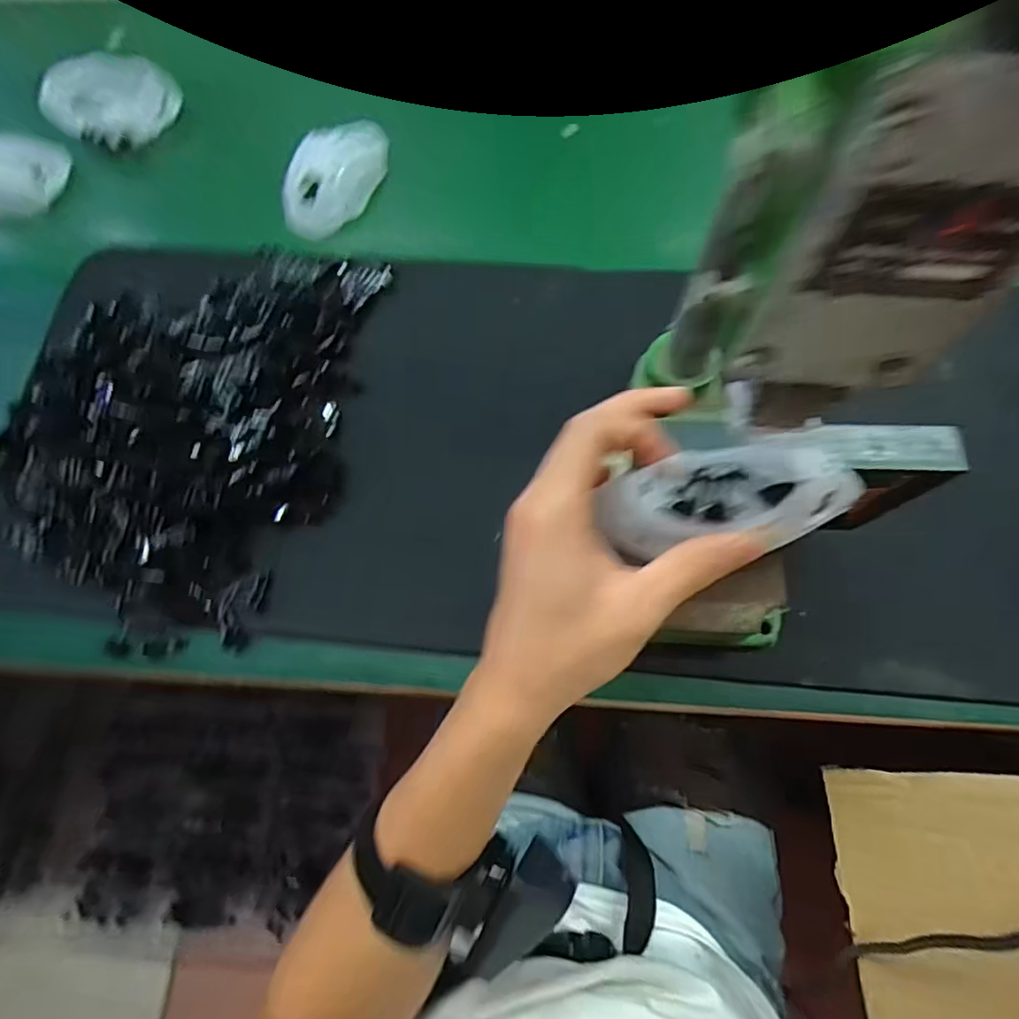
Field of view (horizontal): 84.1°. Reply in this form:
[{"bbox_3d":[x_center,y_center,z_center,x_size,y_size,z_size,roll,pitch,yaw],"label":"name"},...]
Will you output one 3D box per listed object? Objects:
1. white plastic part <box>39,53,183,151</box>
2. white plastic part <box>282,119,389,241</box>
[{"bbox_3d":[-0.385,-0.397,0.546,0.124,0.025,0.106,37,75,14],"label":"white plastic part"},{"bbox_3d":[-0.153,-0.295,0.498,0.063,0.037,0.107,16,71,7],"label":"white plastic part"}]

